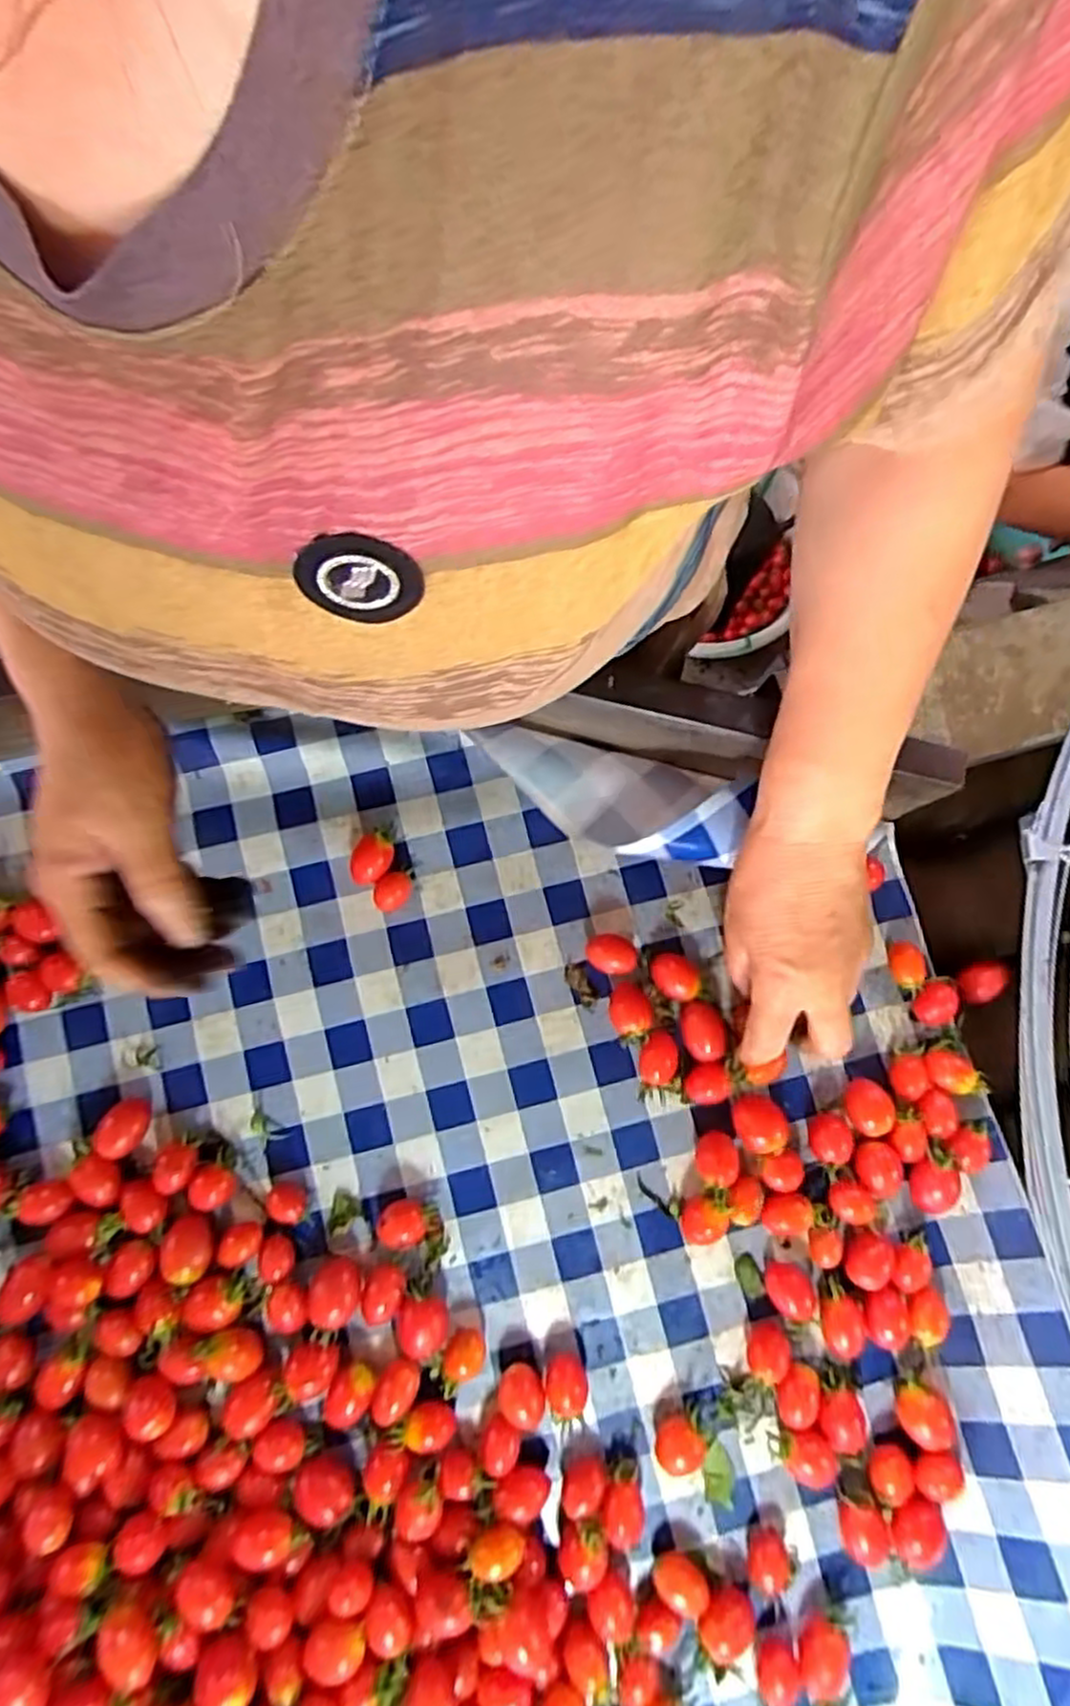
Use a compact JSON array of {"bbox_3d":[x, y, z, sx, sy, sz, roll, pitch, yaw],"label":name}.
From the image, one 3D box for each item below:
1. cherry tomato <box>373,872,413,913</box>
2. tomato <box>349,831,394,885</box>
[{"bbox_3d":[-0.085,0.023,0.455,0.025,0.015,0.019,-41,83,-4],"label":"cherry tomato"},{"bbox_3d":[-0.097,0.003,0.449,0.022,0.019,0.031,39,85,6],"label":"tomato"}]

